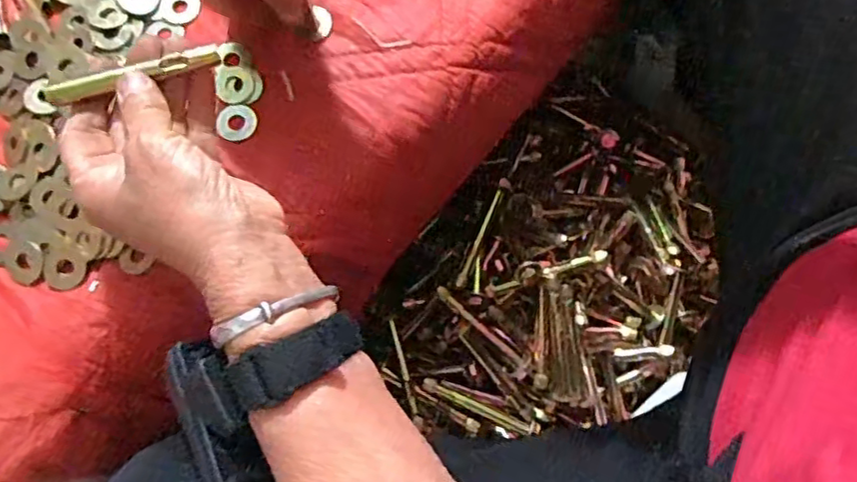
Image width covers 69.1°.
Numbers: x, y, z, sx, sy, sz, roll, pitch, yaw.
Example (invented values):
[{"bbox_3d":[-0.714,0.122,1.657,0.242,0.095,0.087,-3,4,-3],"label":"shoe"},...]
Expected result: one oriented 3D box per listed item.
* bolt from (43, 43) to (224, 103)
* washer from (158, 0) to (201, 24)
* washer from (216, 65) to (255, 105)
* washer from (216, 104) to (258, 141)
[{"bbox_3d":[-0.149,-0.085,0.315,0.085,0.007,0.010,-18,75,-10],"label":"bolt"},{"bbox_3d":[-0.162,-0.152,0.401,0.029,0.004,0.023,22,77,8],"label":"washer"},{"bbox_3d":[-0.120,-0.097,0.386,0.022,0.005,0.026,-30,76,-6],"label":"washer"},{"bbox_3d":[-0.117,-0.073,0.379,0.024,0.004,0.022,-1,75,2],"label":"washer"}]

